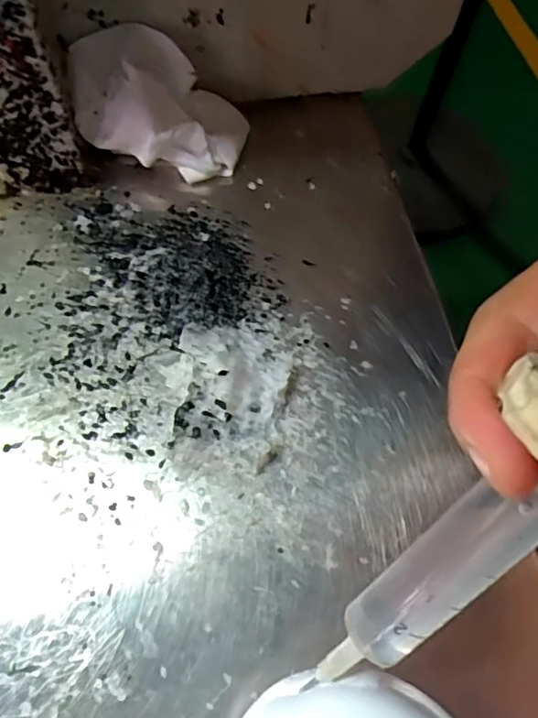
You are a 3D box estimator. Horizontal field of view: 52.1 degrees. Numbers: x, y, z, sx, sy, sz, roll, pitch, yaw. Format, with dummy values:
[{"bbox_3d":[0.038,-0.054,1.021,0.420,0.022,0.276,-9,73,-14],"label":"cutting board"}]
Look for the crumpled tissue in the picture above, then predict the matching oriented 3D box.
[{"bbox_3d":[-0.051,-0.119,0.262,0.075,0.052,0.039,3,65,-2],"label":"crumpled tissue"}]

